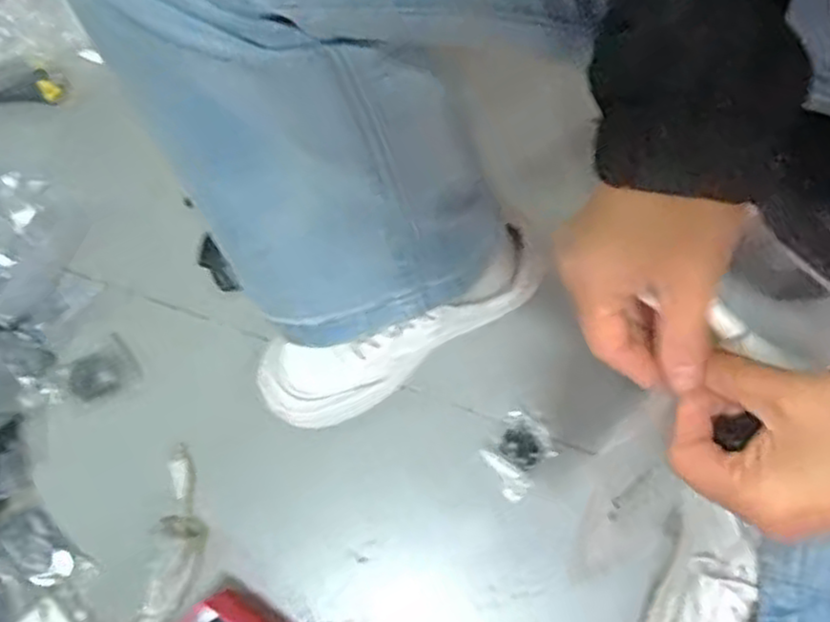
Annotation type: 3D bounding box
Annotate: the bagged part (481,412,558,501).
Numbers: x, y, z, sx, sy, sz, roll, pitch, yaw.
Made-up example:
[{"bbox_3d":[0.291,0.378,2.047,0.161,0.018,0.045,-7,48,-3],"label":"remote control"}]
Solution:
[{"bbox_3d":[0.081,0.114,0.594,0.045,0.014,0.060,38,80,9],"label":"bagged part"}]

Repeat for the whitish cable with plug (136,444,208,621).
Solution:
[{"bbox_3d":[-0.185,0.188,0.561,0.041,0.018,0.162,12,77,3],"label":"whitish cable with plug"}]

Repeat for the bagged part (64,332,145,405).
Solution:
[{"bbox_3d":[-0.256,0.049,0.612,0.052,0.009,0.044,-35,79,-7],"label":"bagged part"}]

